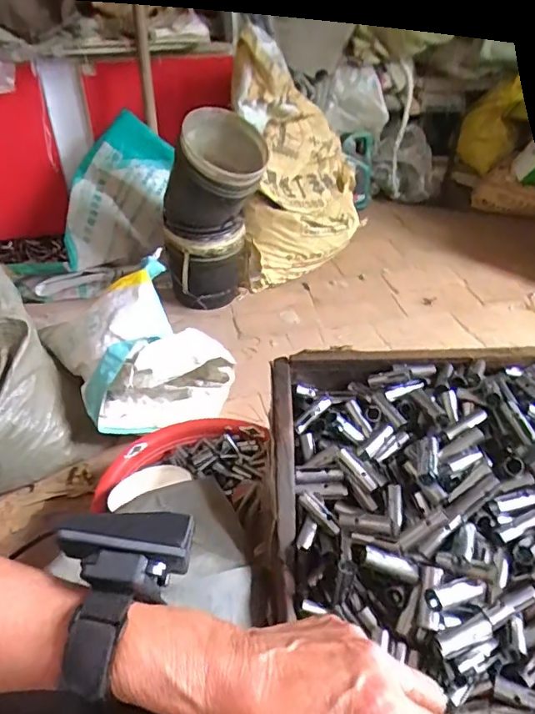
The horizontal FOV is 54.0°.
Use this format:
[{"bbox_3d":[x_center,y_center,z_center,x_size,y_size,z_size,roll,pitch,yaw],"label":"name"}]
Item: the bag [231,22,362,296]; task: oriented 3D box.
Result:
[{"bbox_3d":[0.098,-0.588,1.598,0.383,0.614,0.440,1,38,-1],"label":"bag"}]

